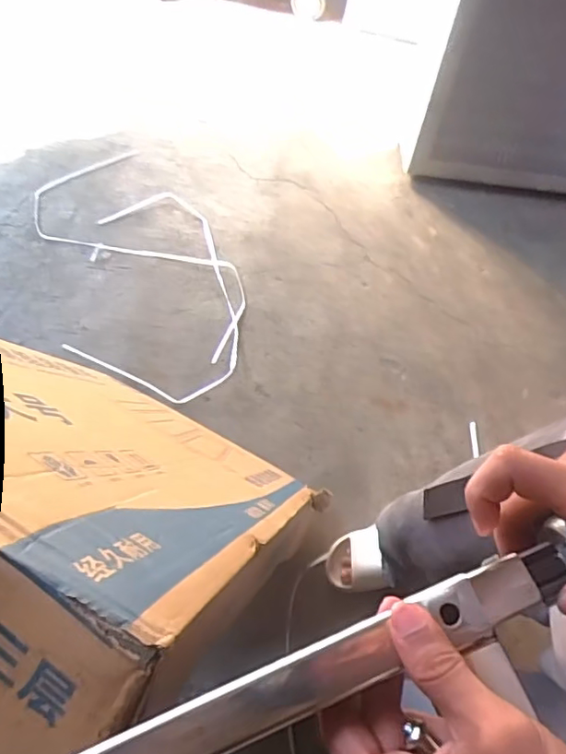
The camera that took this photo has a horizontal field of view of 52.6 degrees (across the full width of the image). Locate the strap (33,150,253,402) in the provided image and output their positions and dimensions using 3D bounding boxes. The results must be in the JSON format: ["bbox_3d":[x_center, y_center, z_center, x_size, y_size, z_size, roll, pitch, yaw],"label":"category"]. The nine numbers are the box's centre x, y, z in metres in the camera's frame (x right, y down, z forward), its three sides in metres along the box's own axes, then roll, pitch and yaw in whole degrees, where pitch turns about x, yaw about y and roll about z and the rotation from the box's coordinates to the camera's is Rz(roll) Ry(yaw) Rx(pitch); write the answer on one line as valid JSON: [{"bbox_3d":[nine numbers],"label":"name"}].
[{"bbox_3d":[-0.385,-0.308,1.540,0.471,0.034,0.863,-17,64,-13],"label":"strap"}]

